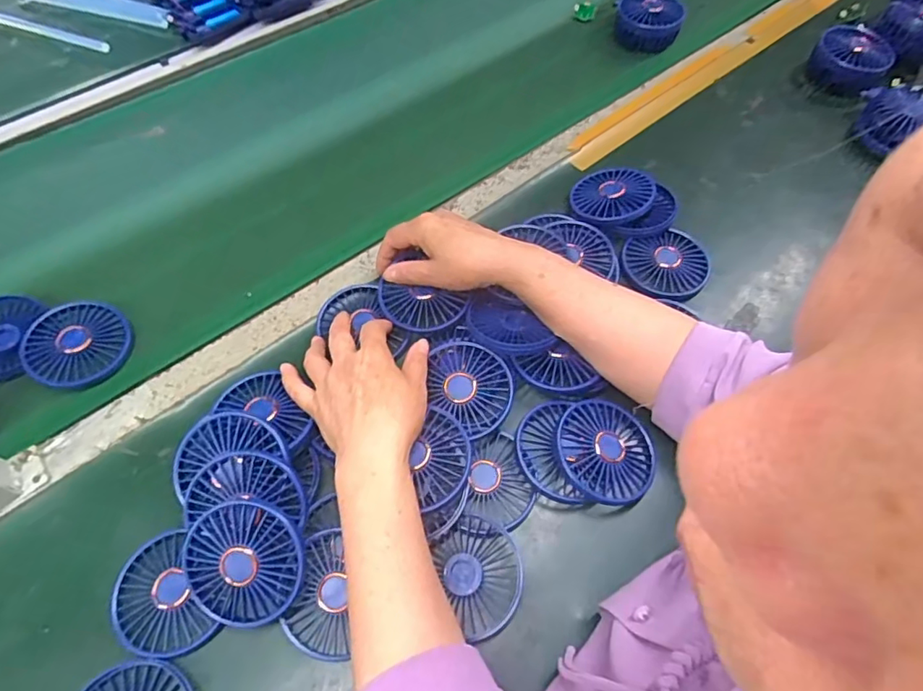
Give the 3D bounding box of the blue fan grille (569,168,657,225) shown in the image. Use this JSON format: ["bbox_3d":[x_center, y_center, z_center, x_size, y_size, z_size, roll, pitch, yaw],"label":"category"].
[{"bbox_3d":[0.162,-0.162,0.607,0.085,0.016,0.085,19,62,26],"label":"blue fan grille"}]

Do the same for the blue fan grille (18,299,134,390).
[{"bbox_3d":[-0.352,-0.002,0.516,0.082,0.008,0.085,26,60,-3],"label":"blue fan grille"}]

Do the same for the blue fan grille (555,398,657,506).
[{"bbox_3d":[0.121,0.088,0.471,0.081,0.019,0.087,1,60,-1],"label":"blue fan grille"}]

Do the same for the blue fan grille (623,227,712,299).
[{"bbox_3d":[0.211,-0.088,0.579,0.085,0.010,0.086,24,62,12],"label":"blue fan grille"}]

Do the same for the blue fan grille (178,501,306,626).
[{"bbox_3d":[-0.158,0.158,0.403,0.083,0.016,0.087,0,86,-2],"label":"blue fan grille"}]

